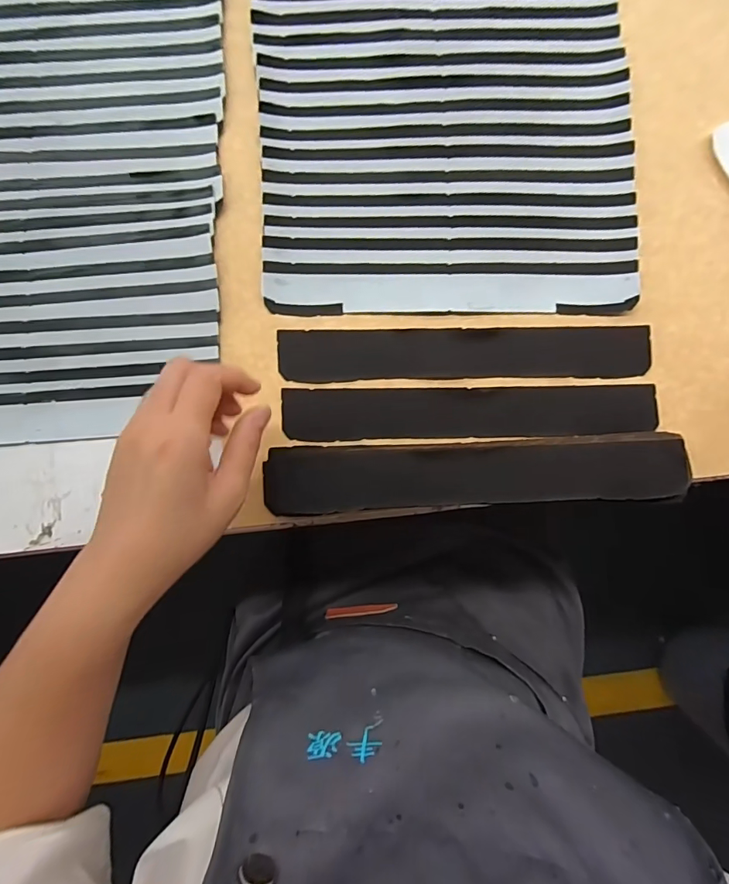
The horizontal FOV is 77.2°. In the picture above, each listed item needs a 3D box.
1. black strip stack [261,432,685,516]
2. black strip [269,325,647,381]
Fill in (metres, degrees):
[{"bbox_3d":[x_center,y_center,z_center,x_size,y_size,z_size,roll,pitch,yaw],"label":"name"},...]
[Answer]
[{"bbox_3d":[0.068,0.023,0.303,0.266,0.030,0.045,-2,89,-1],"label":"black strip stack"},{"bbox_3d":[0.069,-0.062,0.322,0.254,0.009,0.036,-1,89,-1],"label":"black strip"}]

